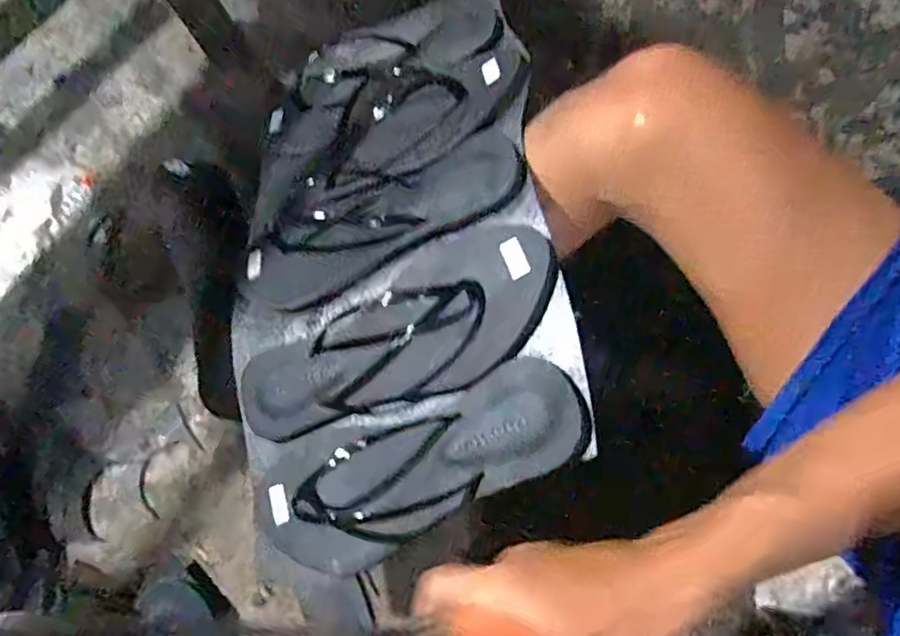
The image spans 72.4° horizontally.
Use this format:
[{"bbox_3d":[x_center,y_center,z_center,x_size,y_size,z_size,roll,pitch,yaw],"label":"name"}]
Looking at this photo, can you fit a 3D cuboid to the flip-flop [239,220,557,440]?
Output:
[{"bbox_3d":[-0.046,0.017,0.428,0.257,0.022,0.097,-26,77,21],"label":"flip-flop"}]

